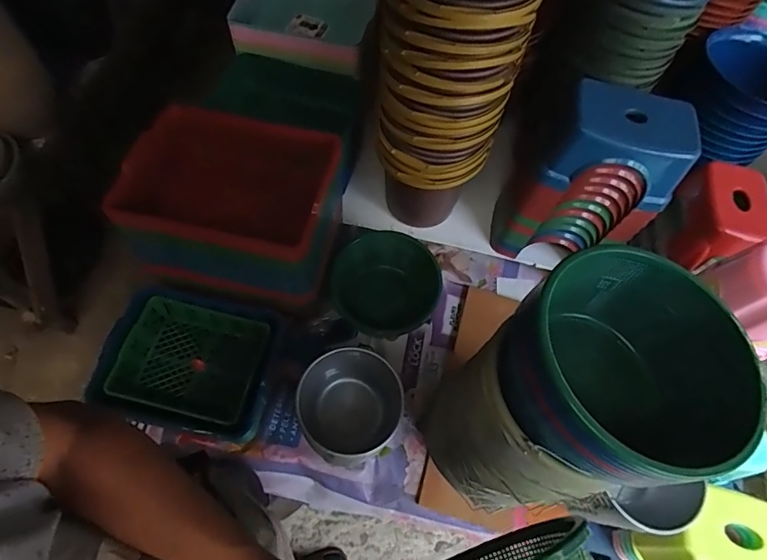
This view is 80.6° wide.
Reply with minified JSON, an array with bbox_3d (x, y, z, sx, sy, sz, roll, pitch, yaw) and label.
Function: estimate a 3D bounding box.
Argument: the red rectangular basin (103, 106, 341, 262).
[{"bbox_3d":[-0.292,-0.195,0.885,0.383,0.096,0.305,7,63,-1],"label":"red rectangular basin"}]

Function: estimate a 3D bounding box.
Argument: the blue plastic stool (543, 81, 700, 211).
[{"bbox_3d":[0.483,-0.268,0.918,0.262,0.149,0.166,20,63,5],"label":"blue plastic stool"}]

